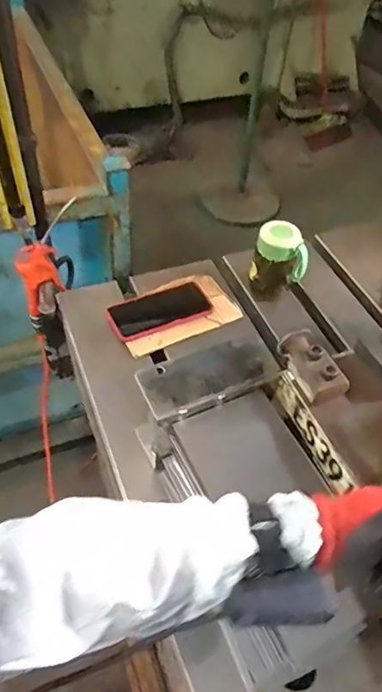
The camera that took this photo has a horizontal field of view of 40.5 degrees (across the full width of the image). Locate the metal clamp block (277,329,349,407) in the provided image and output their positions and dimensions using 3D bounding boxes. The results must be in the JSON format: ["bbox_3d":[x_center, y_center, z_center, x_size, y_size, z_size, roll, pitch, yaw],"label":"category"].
[{"bbox_3d":[0.139,0.021,0.601,0.043,0.042,0.090,-15,53,-18],"label":"metal clamp block"}]

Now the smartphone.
[{"bbox_3d":[-0.053,-0.059,0.835,0.166,0.018,0.085,-19,54,-21],"label":"smartphone"}]

